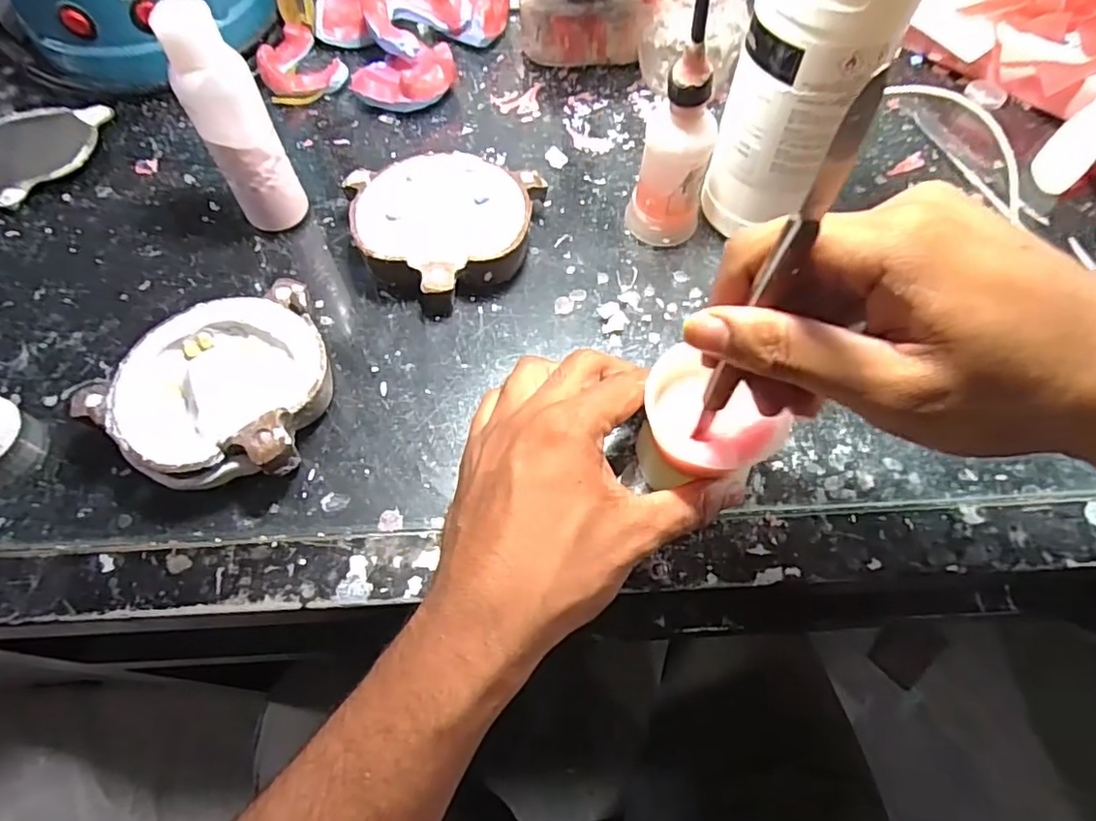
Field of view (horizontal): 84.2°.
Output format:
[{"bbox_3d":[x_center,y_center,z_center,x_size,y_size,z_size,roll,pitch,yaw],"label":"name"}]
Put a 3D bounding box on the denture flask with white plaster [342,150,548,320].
[{"bbox_3d":[-0.066,-0.106,0.353,0.107,0.030,0.096,16,65,8],"label":"denture flask with white plaster"}]

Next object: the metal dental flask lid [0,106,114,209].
[{"bbox_3d":[-0.352,-0.171,0.398,0.101,0.013,0.096,0,64,0],"label":"metal dental flask lid"}]

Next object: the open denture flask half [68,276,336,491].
[{"bbox_3d":[-0.163,-0.010,0.301,0.106,0.034,0.099,0,64,0],"label":"open denture flask half"}]

